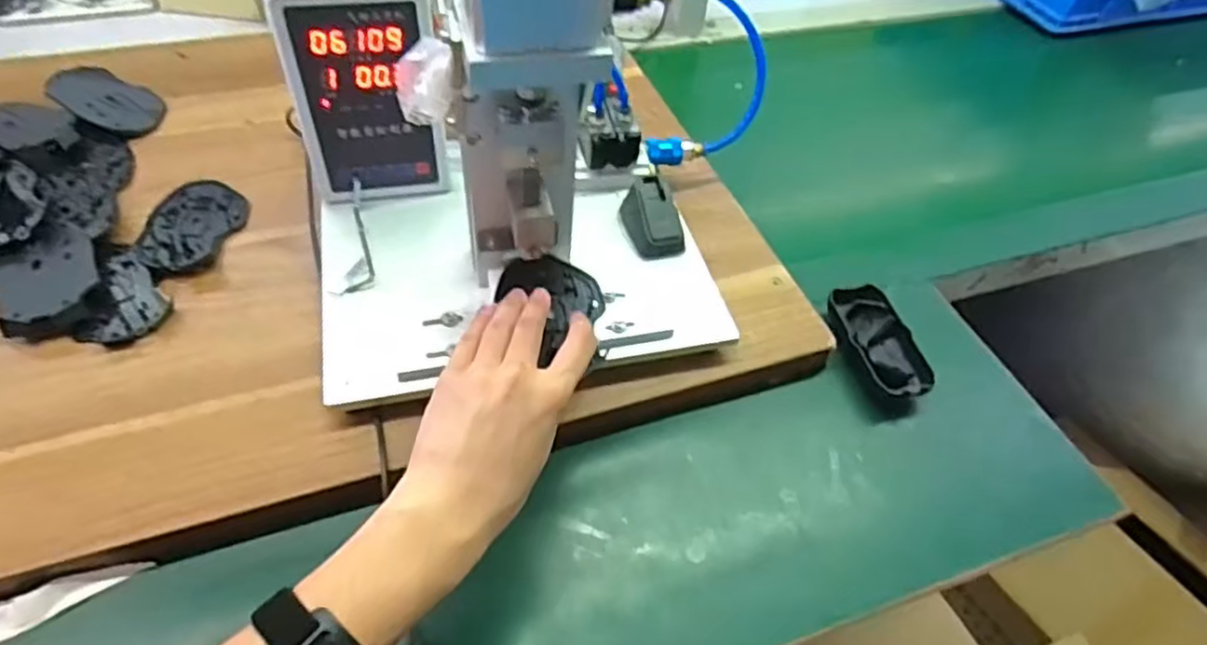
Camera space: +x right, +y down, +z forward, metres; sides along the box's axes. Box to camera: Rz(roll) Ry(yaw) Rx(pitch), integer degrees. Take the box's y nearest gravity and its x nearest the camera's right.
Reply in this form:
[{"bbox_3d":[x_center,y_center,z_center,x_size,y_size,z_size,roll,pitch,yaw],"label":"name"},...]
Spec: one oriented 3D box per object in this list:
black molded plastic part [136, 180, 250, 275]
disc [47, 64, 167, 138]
[{"bbox_3d":[-0.346,-0.082,0.607,0.072,0.008,0.107,2,51,-5],"label":"black molded plastic part"},{"bbox_3d":[-0.484,-0.220,0.695,0.122,0.014,0.074,29,54,17],"label":"disc"}]

